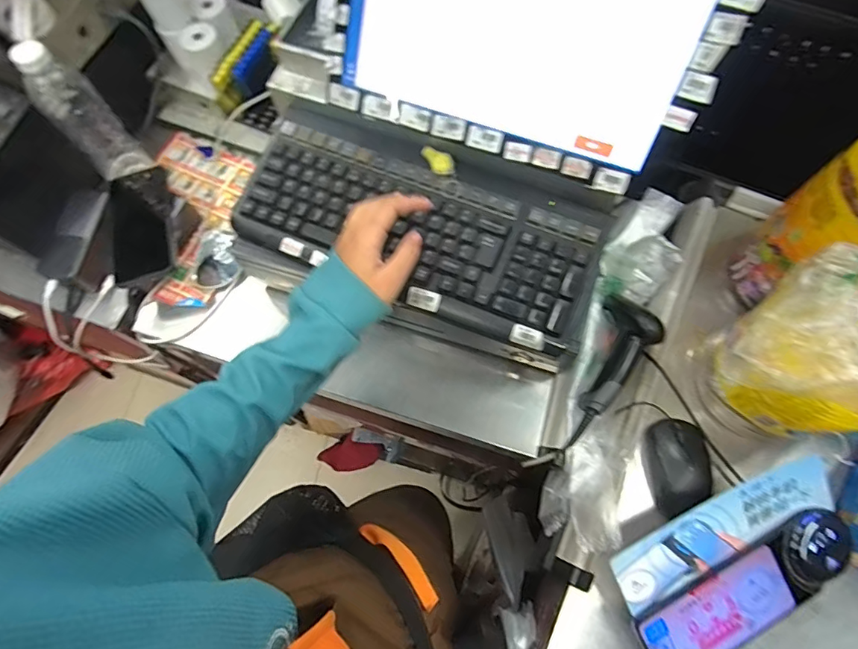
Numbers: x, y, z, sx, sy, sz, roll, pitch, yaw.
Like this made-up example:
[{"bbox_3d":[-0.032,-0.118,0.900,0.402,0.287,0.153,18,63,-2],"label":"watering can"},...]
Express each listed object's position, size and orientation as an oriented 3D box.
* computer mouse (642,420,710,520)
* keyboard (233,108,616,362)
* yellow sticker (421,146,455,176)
[{"bbox_3d":[0.279,0.160,0.551,0.058,0.032,0.101,3,70,3],"label":"computer mouse"},{"bbox_3d":[-0.007,-0.112,0.526,0.386,0.045,0.179,24,72,9],"label":"keyboard"},{"bbox_3d":[0.009,-0.175,0.521,0.043,0.006,0.023,46,114,19],"label":"yellow sticker"}]

